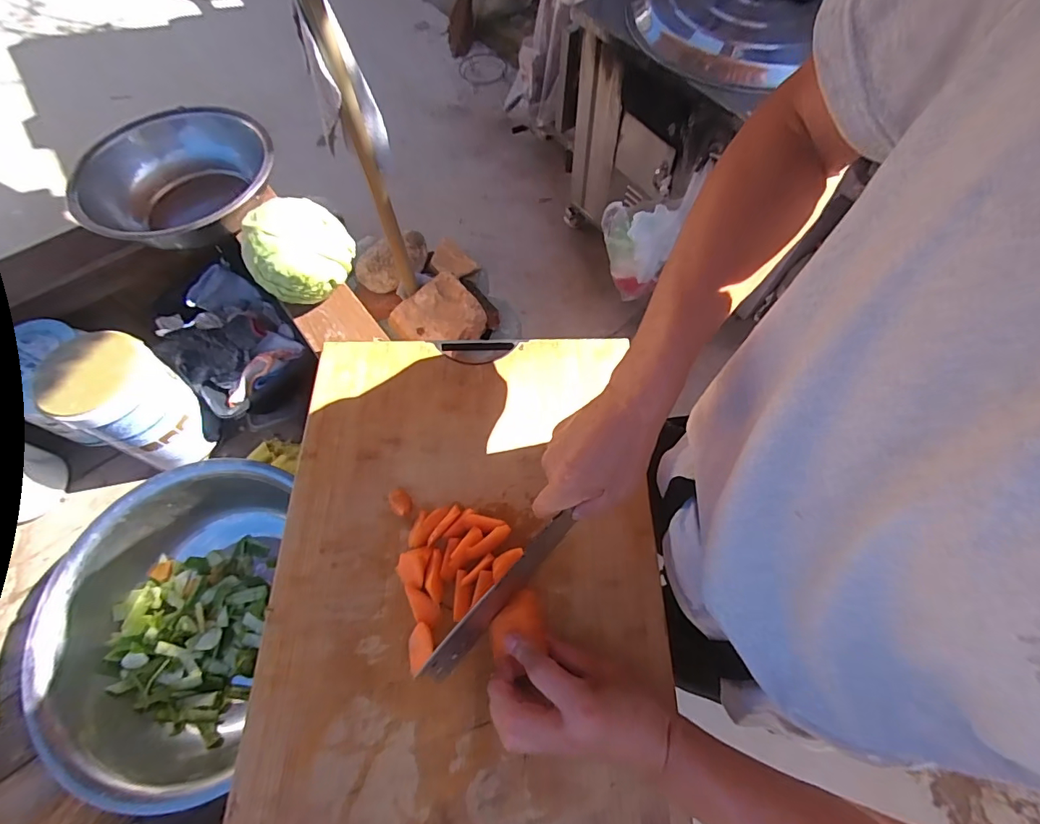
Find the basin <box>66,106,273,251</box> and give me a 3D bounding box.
[{"bbox_3d":[-0.452,-0.306,0.643,0.244,0.066,0.242,0,64,0],"label":"basin"}]

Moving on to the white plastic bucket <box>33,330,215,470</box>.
[{"bbox_3d":[-0.518,-0.009,0.641,0.119,0.169,0.116,0,64,0],"label":"white plastic bucket"}]

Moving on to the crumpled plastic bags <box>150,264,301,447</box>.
[{"bbox_3d":[-0.443,-0.094,0.725,0.177,0.089,0.238,-35,69,-16],"label":"crumpled plastic bags"}]

